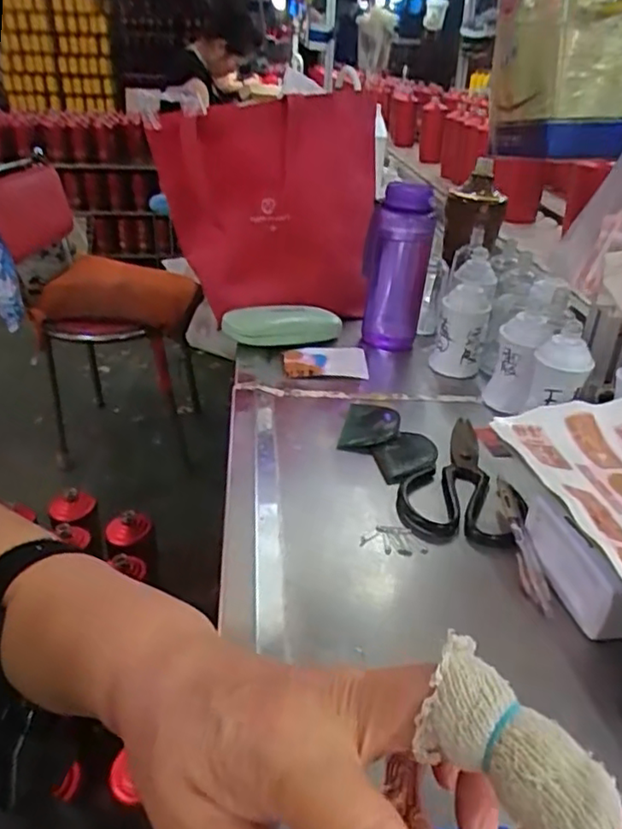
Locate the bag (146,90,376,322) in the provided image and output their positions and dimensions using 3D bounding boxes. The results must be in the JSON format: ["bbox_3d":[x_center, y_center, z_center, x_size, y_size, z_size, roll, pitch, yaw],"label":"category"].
[{"bbox_3d":[-0.053,-0.270,0.820,0.269,0.238,0.128,-4,30,-8],"label":"bag"}]

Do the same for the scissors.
[{"bbox_3d":[0.144,0.053,0.574,0.101,0.008,0.195,12,32,20],"label":"scissors"}]

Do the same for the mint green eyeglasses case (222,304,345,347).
[{"bbox_3d":[-0.032,-0.111,0.790,0.154,0.040,0.052,-14,32,-23],"label":"mint green eyeglasses case"}]

